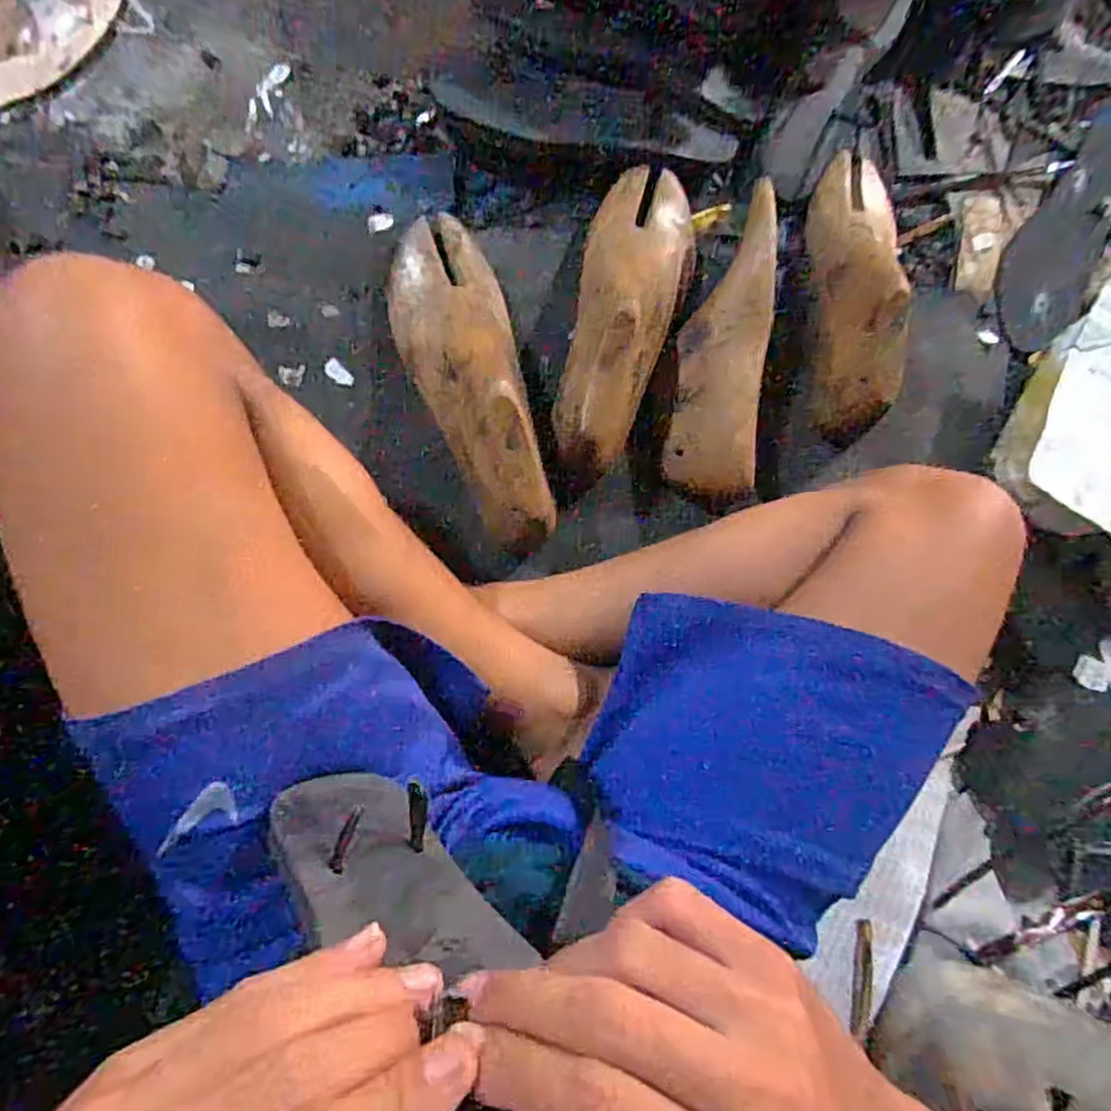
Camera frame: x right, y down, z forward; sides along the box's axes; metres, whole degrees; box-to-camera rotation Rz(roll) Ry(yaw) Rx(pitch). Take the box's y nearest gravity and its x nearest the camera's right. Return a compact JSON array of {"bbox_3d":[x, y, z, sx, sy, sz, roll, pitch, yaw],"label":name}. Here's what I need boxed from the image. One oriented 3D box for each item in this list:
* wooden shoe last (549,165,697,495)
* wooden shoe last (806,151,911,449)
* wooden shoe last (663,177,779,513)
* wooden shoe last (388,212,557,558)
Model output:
[{"bbox_3d":[0.057,-0.177,0.529,0.083,0.071,0.257,14,88,-9],"label":"wooden shoe last"},{"bbox_3d":[0.241,-0.210,0.556,0.066,0.075,0.243,10,72,-9],"label":"wooden shoe last"},{"bbox_3d":[0.125,-0.153,0.526,0.067,0.052,0.223,7,91,-10],"label":"wooden shoe last"},{"bbox_3d":[-0.059,-0.130,0.501,0.083,0.055,0.256,-17,79,-9],"label":"wooden shoe last"}]

